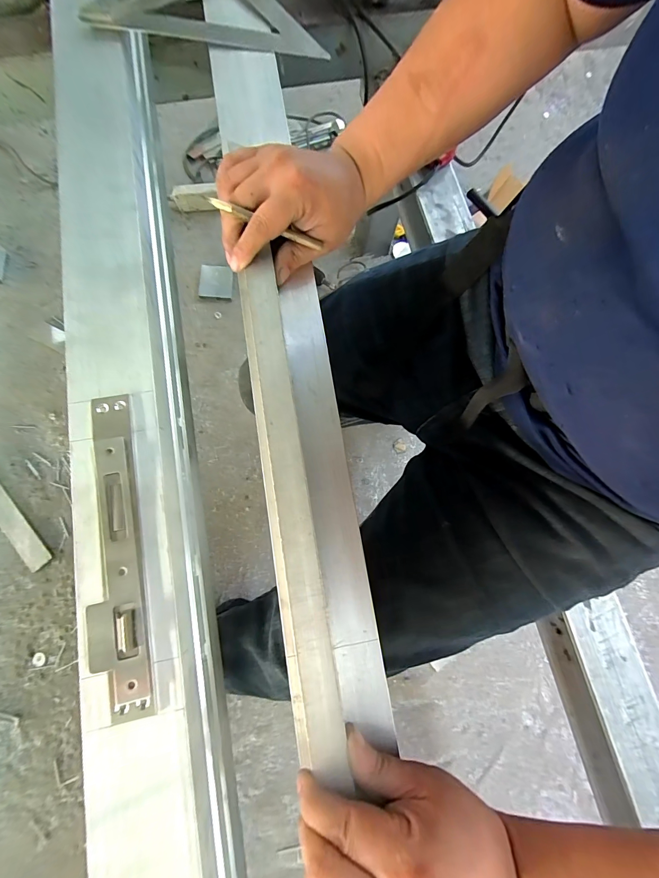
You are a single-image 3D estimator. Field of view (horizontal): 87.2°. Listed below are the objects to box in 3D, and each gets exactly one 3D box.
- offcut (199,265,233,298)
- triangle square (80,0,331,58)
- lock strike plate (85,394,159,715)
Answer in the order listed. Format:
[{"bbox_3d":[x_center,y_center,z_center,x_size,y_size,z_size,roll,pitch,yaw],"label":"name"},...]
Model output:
[{"bbox_3d":[-0.286,-0.402,0.878,0.079,0.006,0.090,2,81,-11],"label":"offcut"},{"bbox_3d":[-0.128,-0.473,0.368,0.237,0.022,0.122,2,83,-7],"label":"triangle square"},{"bbox_3d":[-0.163,0.080,0.260,0.040,0.007,0.234,-9,79,-11],"label":"lock strike plate"}]

